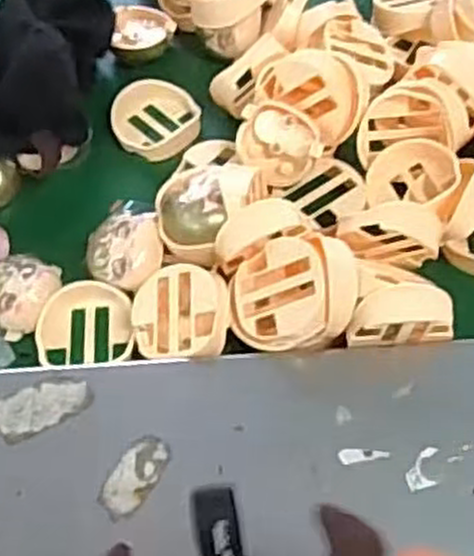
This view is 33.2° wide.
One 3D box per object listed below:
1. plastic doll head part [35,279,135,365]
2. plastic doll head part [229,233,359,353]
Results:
[{"bbox_3d":[-0.085,0.026,0.452,0.055,0.018,0.052,0,58,1],"label":"plastic doll head part"},{"bbox_3d":[0.029,0.005,0.417,0.064,0.037,0.059,-1,60,2],"label":"plastic doll head part"}]

